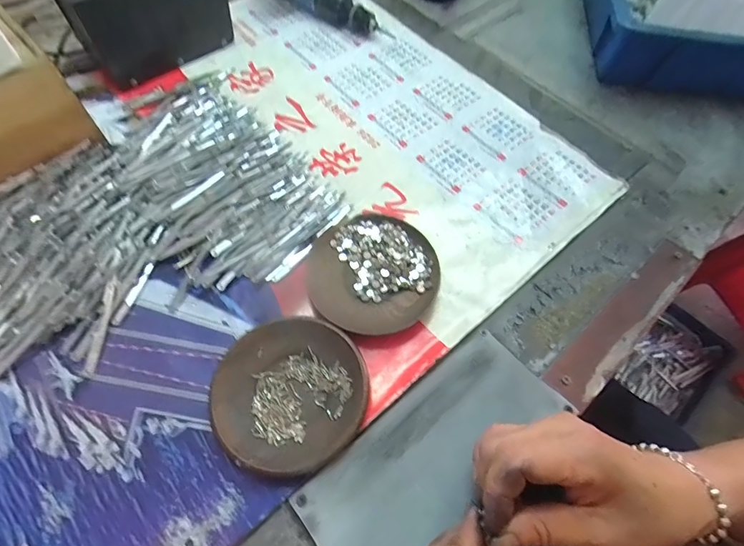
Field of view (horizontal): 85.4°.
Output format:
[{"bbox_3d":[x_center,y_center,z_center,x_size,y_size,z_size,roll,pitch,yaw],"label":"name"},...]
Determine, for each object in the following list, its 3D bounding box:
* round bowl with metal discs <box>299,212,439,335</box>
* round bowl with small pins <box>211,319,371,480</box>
[{"bbox_3d":[0.001,-0.001,0.357,0.111,0.015,0.109,1,62,-1],"label":"round bowl with metal discs"},{"bbox_3d":[-0.061,0.089,0.306,0.110,0.016,0.109,1,62,-1],"label":"round bowl with small pins"}]

